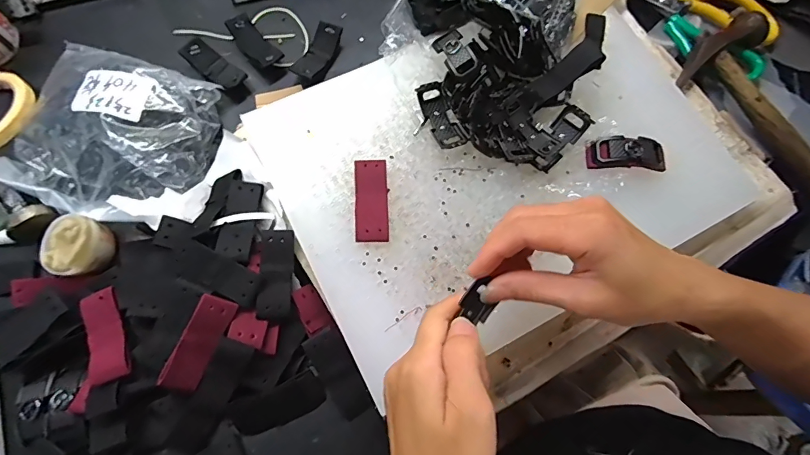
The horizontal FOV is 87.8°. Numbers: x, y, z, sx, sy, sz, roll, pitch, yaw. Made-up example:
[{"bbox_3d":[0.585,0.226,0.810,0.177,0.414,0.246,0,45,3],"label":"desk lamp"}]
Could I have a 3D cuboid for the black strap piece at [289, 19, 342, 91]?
[{"bbox_3d":[-0.086,-0.169,0.410,0.031,0.019,0.073,18,73,2],"label":"black strap piece"}]

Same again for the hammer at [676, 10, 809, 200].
[{"bbox_3d":[0.358,-0.089,0.402,0.106,0.032,0.232,-30,85,-11],"label":"hammer"}]

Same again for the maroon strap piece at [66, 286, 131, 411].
[{"bbox_3d":[-0.215,0.085,0.303,0.042,0.012,0.082,-3,74,-5],"label":"maroon strap piece"}]

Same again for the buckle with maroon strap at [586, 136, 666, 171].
[{"bbox_3d":[0.184,-0.062,0.346,0.063,0.017,0.024,2,74,-3],"label":"buckle with maroon strap"}]

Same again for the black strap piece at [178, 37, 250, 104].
[{"bbox_3d":[-0.178,-0.151,0.400,0.071,0.017,0.028,41,73,1],"label":"black strap piece"}]

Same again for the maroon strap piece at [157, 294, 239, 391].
[{"bbox_3d":[-0.145,0.082,0.297,0.026,0.006,0.067,29,86,-26],"label":"maroon strap piece"}]

